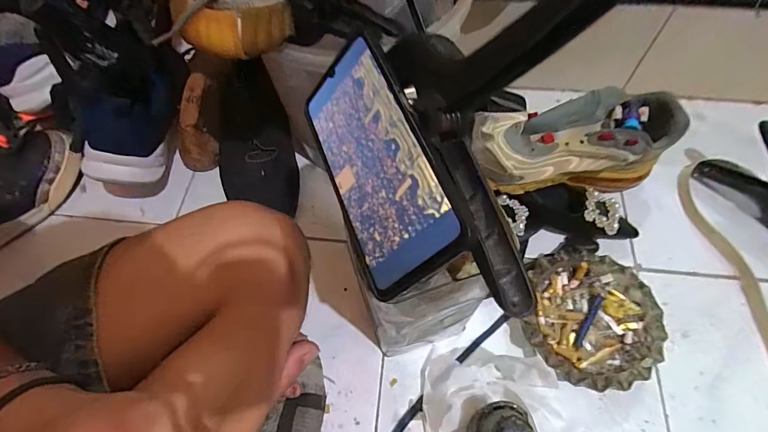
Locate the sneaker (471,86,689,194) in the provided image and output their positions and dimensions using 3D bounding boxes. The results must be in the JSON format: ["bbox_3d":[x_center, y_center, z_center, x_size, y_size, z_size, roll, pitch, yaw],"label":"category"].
[{"bbox_3d":[0.220,-0.088,0.491,0.246,0.149,0.094,-8,63,-2],"label":"sneaker"}]

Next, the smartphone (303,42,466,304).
[{"bbox_3d":[-0.007,-0.033,0.252,0.006,0.076,0.160,3,55,-46],"label":"smartphone"}]

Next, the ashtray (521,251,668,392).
[{"bbox_3d":[0.225,0.116,0.446,0.144,0.042,0.145,8,63,6],"label":"ashtray"}]

